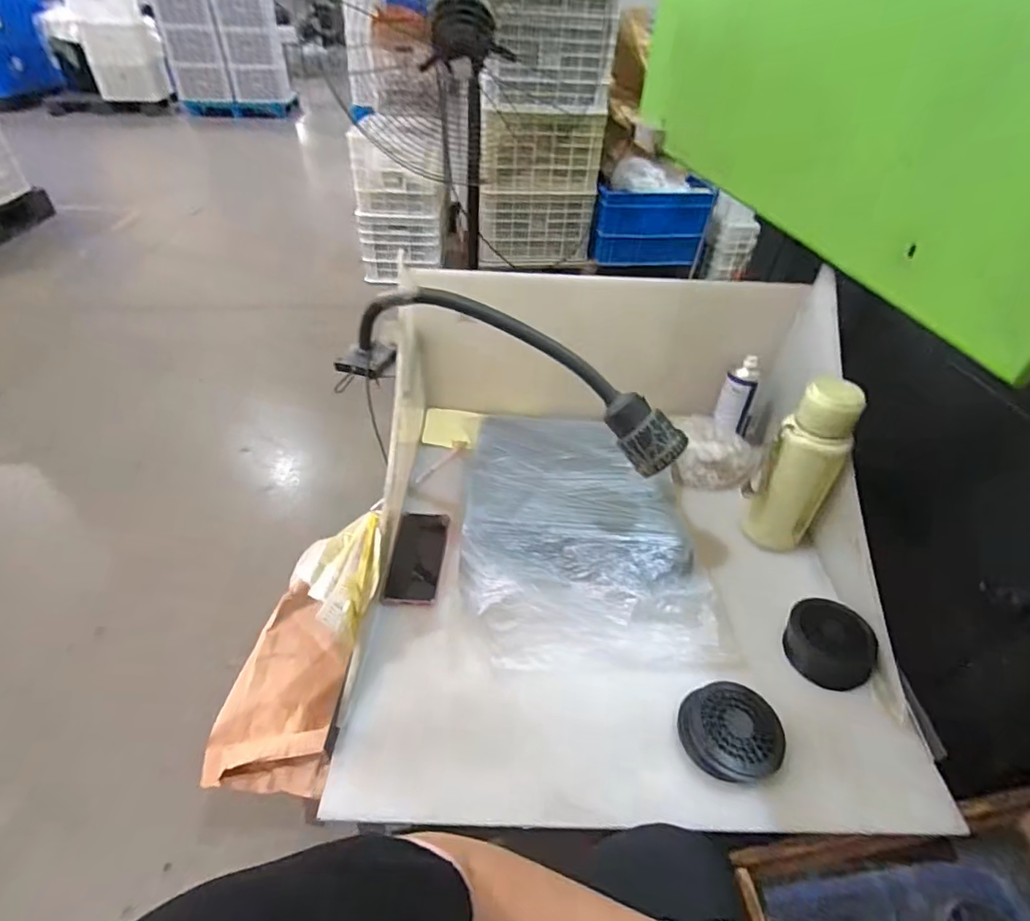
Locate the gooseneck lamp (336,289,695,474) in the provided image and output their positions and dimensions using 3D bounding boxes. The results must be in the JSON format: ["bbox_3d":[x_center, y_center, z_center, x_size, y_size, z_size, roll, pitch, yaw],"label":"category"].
[{"bbox_3d":[-0.023,-0.131,0.691,0.517,0.145,0.068,21,44,19],"label":"gooseneck lamp"}]

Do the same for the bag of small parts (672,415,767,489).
[{"bbox_3d":[0.363,-0.015,0.942,0.150,0.078,0.122,7,41,4],"label":"bag of small parts"}]

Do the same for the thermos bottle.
[{"bbox_3d":[0.407,0.014,0.742,0.096,0.260,0.075,32,48,29],"label":"thermos bottle"}]

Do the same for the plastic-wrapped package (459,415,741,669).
[{"bbox_3d":[0.086,0.109,0.769,0.326,0.118,0.408,-4,41,-9],"label":"plastic-wrapped package"}]

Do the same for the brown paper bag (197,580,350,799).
[{"bbox_3d":[-0.372,0.363,0.849,0.165,0.092,0.302,0,41,-4],"label":"brown paper bag"}]

